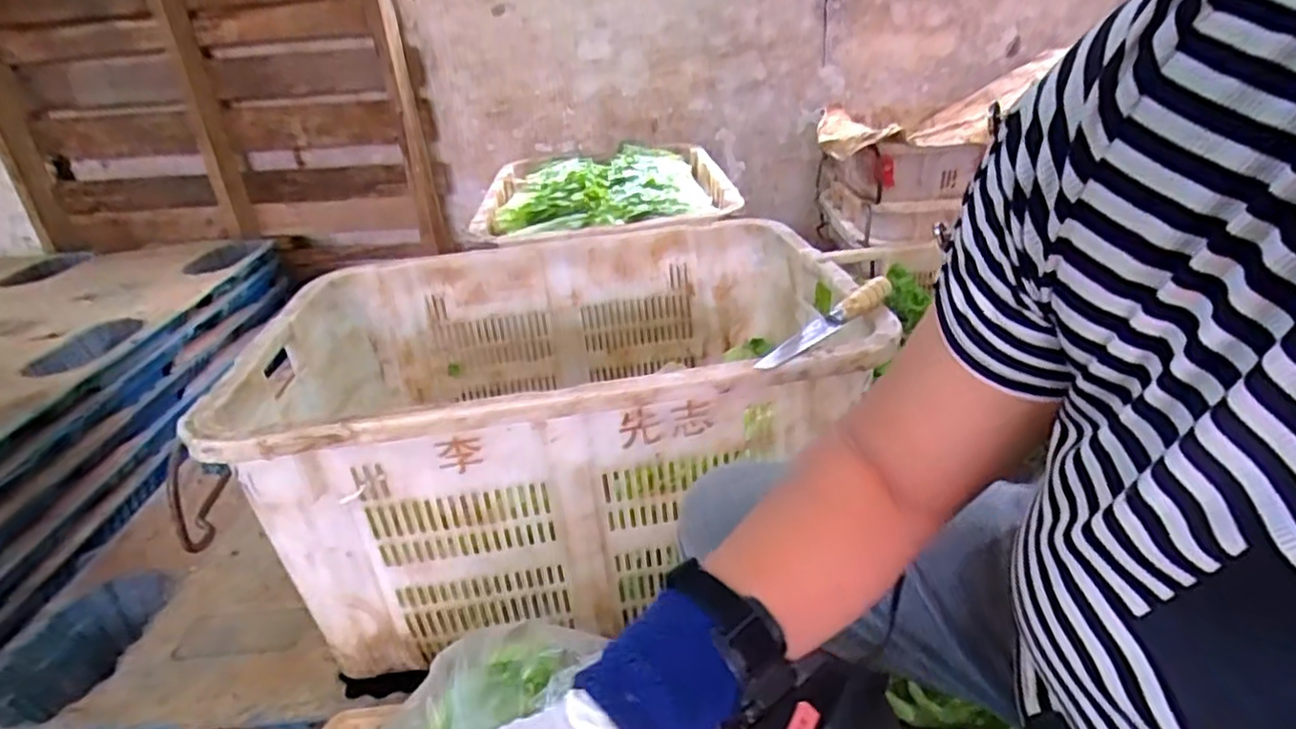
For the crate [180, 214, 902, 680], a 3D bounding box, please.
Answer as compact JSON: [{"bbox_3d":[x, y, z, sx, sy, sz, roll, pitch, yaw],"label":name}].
[{"bbox_3d":[-0.102,0.054,0.859,0.658,0.299,0.476,-6,28,-4],"label":"crate"}]

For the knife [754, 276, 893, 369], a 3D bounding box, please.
[{"bbox_3d":[0.176,-0.043,0.658,0.191,0.032,0.023,-24,34,-34],"label":"knife"}]

